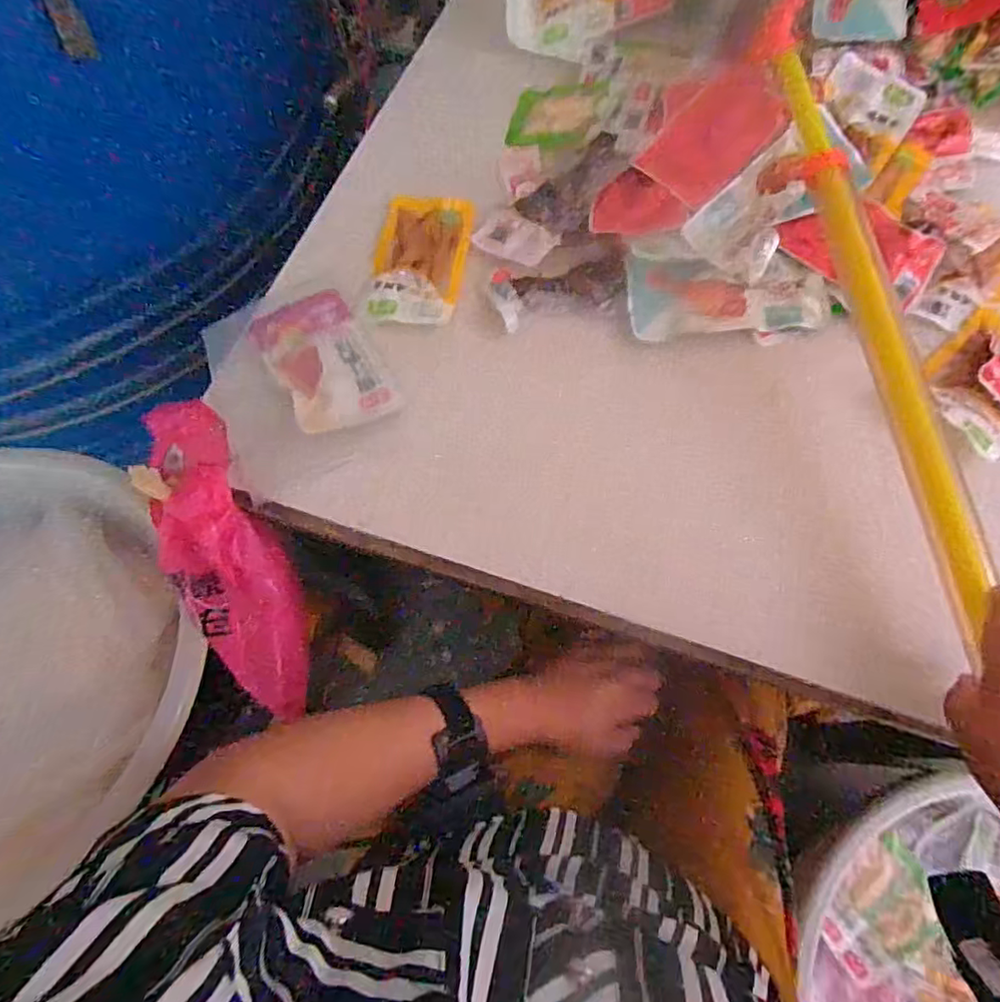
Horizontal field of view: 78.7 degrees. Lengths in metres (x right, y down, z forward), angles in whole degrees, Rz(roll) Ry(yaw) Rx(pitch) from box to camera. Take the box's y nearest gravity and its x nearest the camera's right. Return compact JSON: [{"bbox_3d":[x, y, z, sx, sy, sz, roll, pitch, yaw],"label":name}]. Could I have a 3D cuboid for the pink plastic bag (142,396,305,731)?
[{"bbox_3d":[-0.197,0.043,0.461,0.094,0.064,0.252,-21,97,-8],"label":"pink plastic bag"}]

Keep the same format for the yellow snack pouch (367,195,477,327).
[{"bbox_3d":[-0.069,-0.211,0.528,0.077,0.007,0.133,8,69,2],"label":"yellow snack pouch"}]

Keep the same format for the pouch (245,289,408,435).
[{"bbox_3d":[-0.142,-0.116,0.490,0.079,0.006,0.137,-28,72,-11],"label":"pouch"}]

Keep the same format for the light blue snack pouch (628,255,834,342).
[{"bbox_3d":[0.191,-0.167,0.505,0.164,0.007,0.066,1,87,0],"label":"light blue snack pouch"}]

